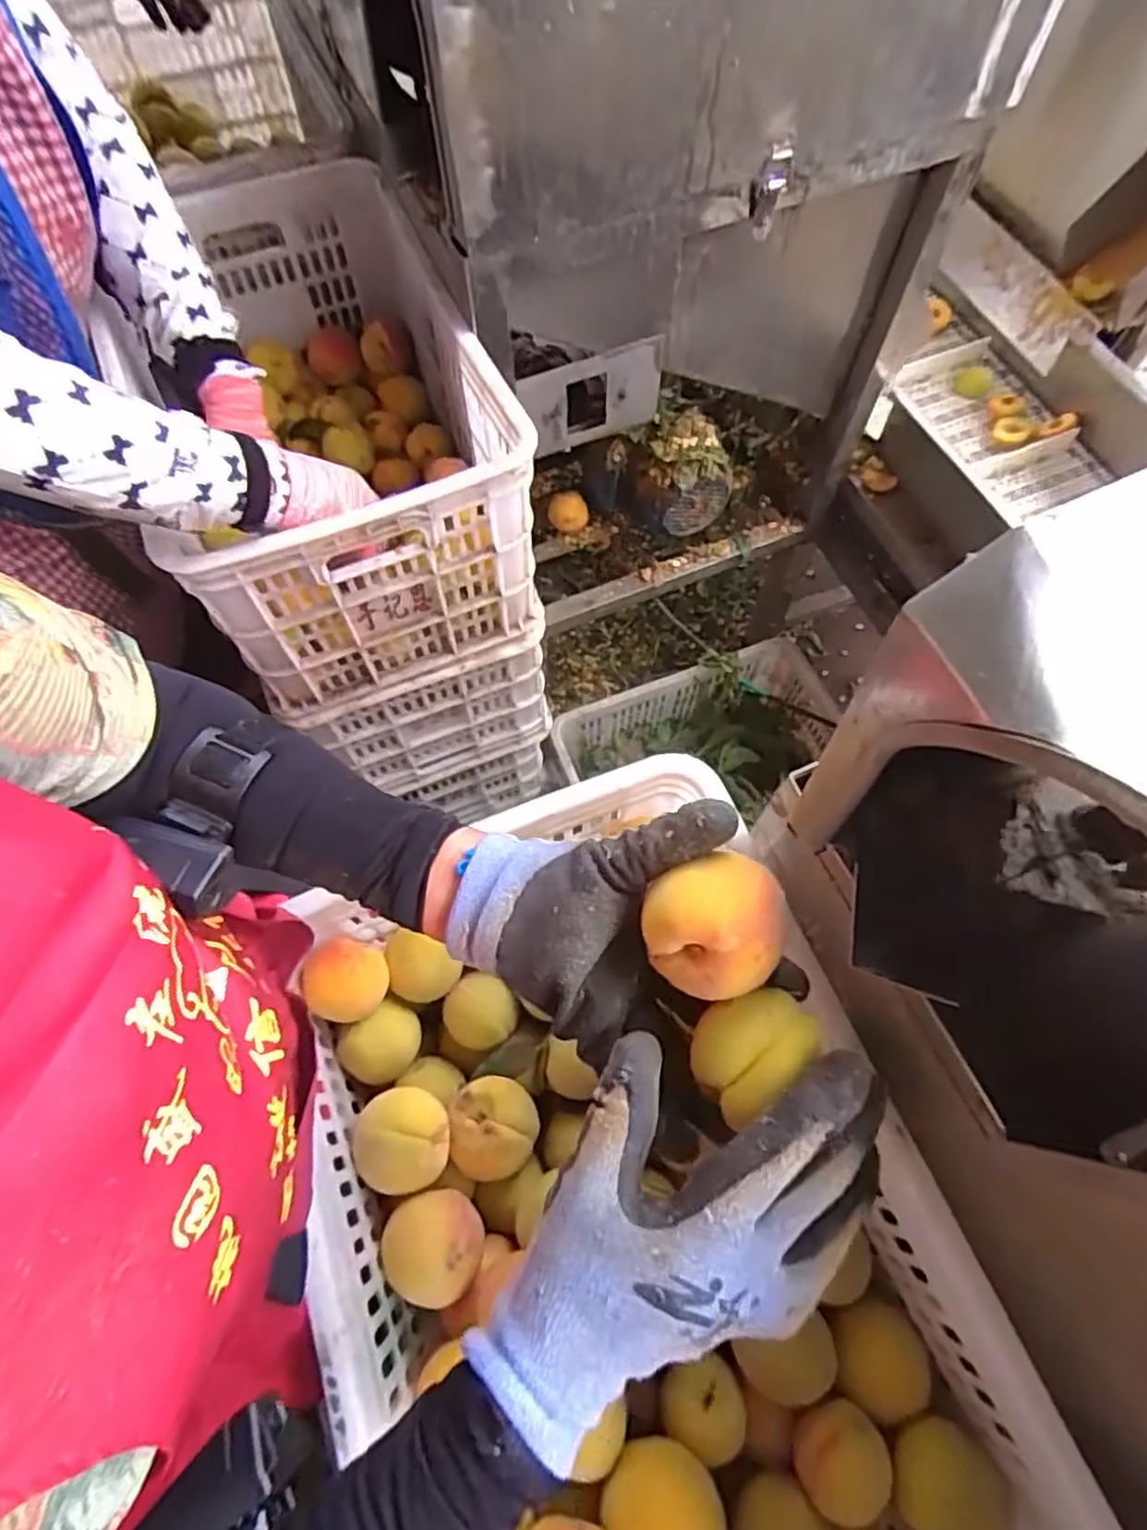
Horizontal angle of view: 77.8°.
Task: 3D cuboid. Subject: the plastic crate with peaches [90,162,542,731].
[{"bbox_3d":[-0.289,-0.390,0.836,0.338,0.280,0.539,-22,69,-9],"label":"plastic crate with peaches"}]

